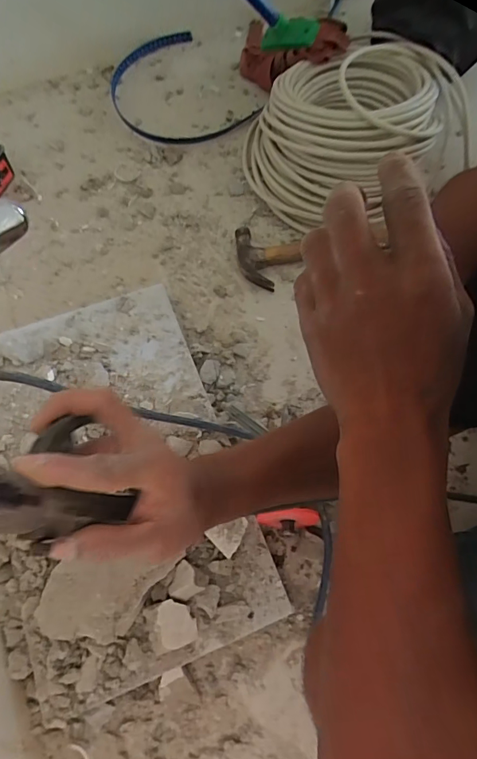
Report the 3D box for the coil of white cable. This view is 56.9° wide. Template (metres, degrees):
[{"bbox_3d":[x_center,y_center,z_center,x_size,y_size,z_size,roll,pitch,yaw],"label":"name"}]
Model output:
[{"bbox_3d":[0.195,-0.436,0.751,0.373,0.141,0.254,-25,72,-8],"label":"coil of white cable"}]

